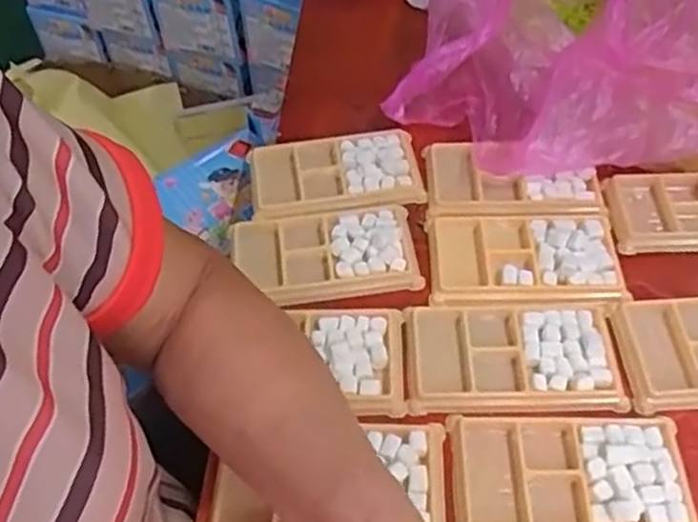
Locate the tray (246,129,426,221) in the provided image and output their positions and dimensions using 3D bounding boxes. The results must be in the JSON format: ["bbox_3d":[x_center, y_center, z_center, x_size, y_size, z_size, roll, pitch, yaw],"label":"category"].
[{"bbox_3d":[-0.011,-0.071,0.590,0.135,0.011,0.080,-10,51,-3],"label":"tray"}]

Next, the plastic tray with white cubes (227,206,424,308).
[{"bbox_3d":[-0.019,-0.006,0.539,0.135,0.010,0.076,-7,51,-1],"label":"plastic tray with white cubes"}]

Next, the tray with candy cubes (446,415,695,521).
[{"bbox_3d":[0.128,0.128,0.426,0.133,0.014,0.080,-1,51,5],"label":"tray with candy cubes"}]

